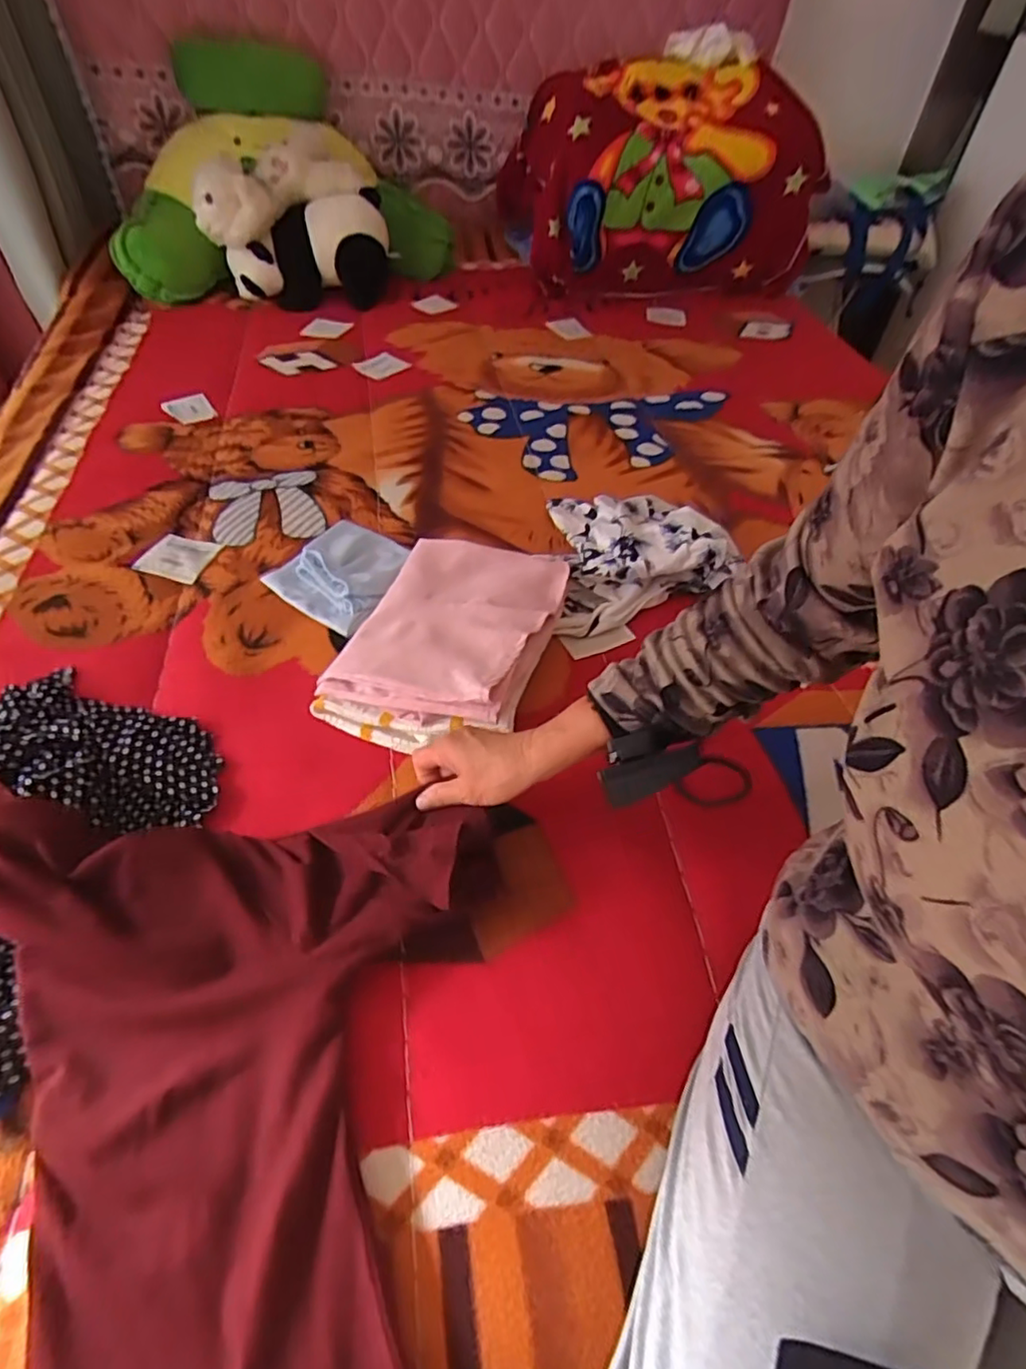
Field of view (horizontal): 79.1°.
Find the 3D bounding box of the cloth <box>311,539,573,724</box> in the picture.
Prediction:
[{"bbox_3d":[-0.058,-0.078,0.640,0.182,0.042,0.266,15,51,10],"label":"cloth"}]

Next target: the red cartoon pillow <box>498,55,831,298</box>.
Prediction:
[{"bbox_3d":[0.315,-1.077,1.348,0.638,0.383,0.324,-4,52,-7],"label":"red cartoon pillow"}]

